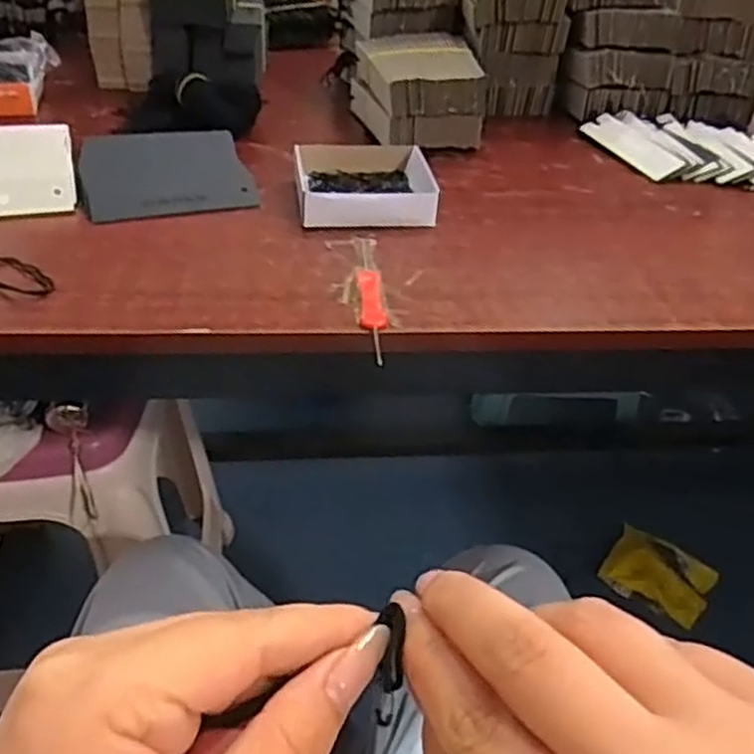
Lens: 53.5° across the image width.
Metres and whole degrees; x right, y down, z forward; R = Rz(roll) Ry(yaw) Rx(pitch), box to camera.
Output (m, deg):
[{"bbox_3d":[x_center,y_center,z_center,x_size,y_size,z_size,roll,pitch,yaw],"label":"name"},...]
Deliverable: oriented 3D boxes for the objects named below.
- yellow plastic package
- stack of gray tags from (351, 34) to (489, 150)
[{"bbox_3d":[0.446,0.318,1.193,0.163,0.033,0.120,23,42,24],"label":"yellow plastic package"},{"bbox_3d":[0.037,-0.278,0.728,0.106,0.073,0.135,-4,38,-9],"label":"stack of gray tags"}]

